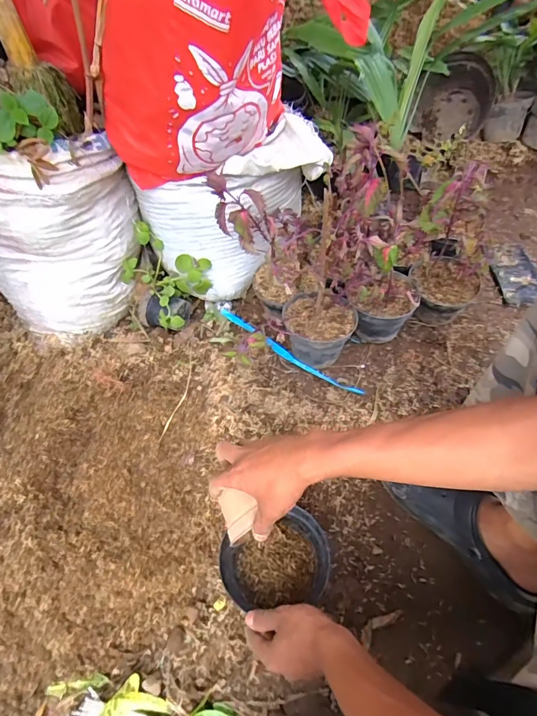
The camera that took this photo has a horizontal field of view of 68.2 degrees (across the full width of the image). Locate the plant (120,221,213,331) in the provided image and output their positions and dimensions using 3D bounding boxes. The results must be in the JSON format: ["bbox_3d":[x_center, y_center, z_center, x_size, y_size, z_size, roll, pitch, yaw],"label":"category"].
[{"bbox_3d":[-0.226,-0.158,0.869,0.156,0.188,0.145,22,61,16],"label":"plant"}]

